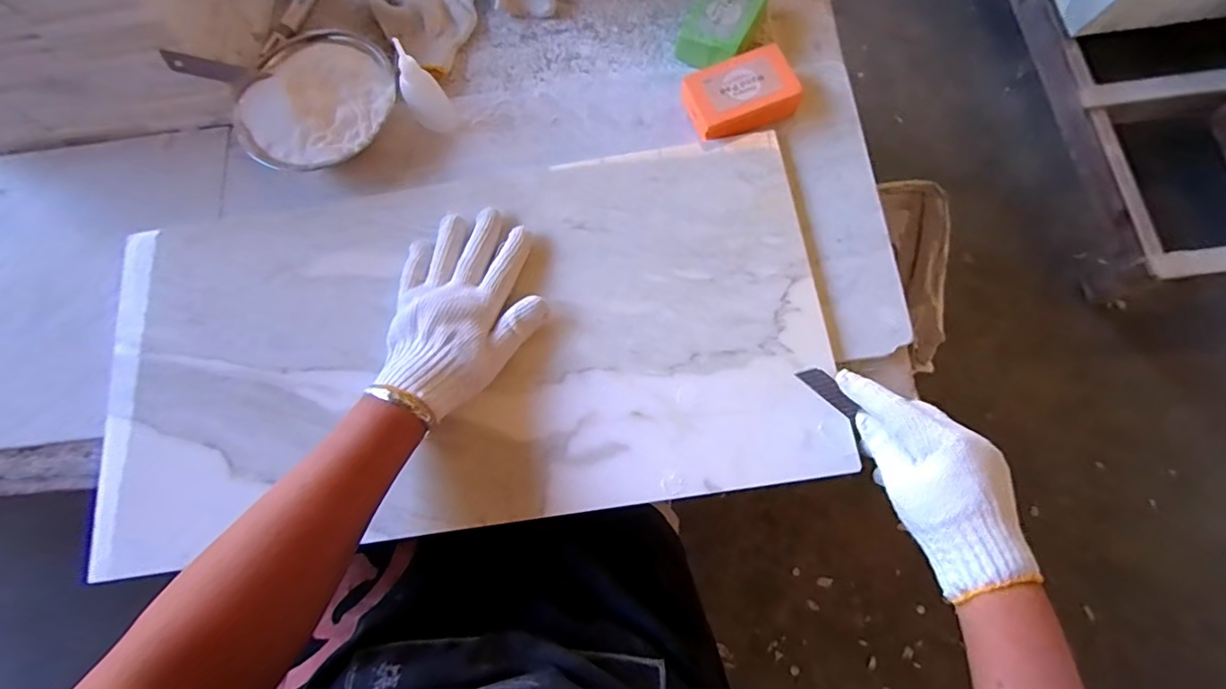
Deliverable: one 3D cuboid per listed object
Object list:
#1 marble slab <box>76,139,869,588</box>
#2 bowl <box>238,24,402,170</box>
[{"bbox_3d":[-0.133,-0.002,0.467,0.605,0.028,0.304,-8,75,-1],"label":"marble slab"},{"bbox_3d":[-0.276,-0.227,0.513,0.139,0.049,0.146,0,75,2],"label":"bowl"}]

